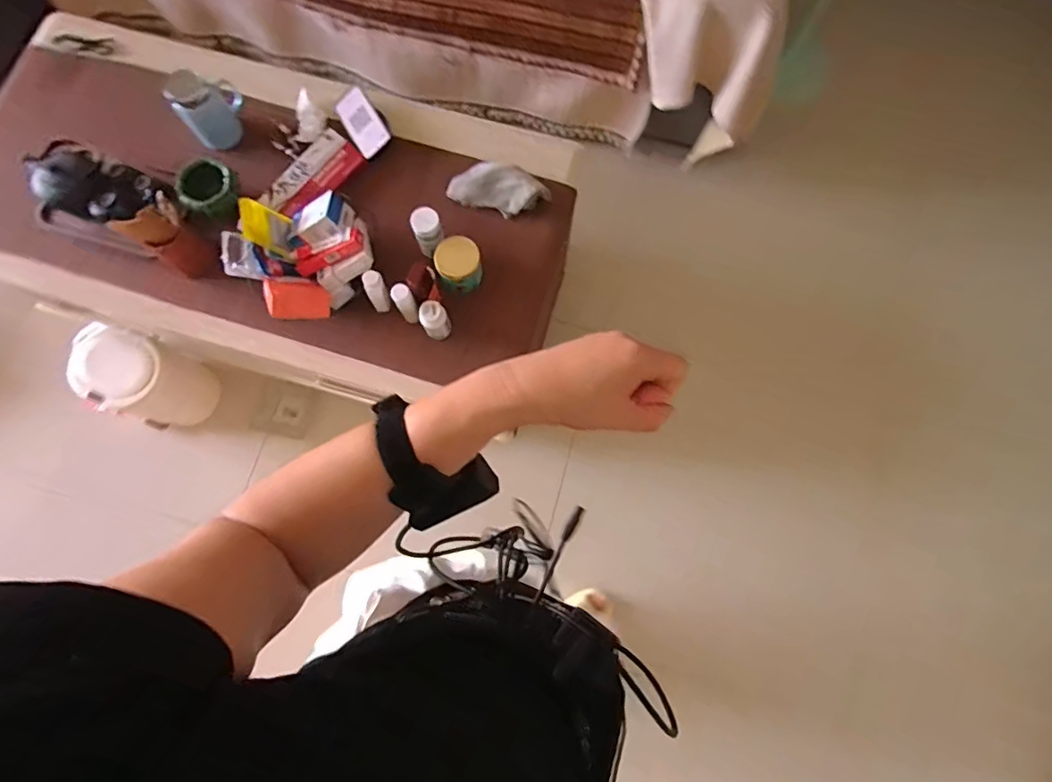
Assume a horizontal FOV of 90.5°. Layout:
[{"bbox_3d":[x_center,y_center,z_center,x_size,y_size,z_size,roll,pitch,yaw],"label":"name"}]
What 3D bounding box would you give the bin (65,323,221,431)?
[{"bbox_3d":[-0.937,-0.025,1.282,0.220,0.292,0.180,22,77,5],"label":"bin"}]

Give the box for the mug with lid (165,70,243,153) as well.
[{"bbox_3d":[-0.629,-0.566,1.049,0.113,0.142,0.074,-33,79,-8],"label":"mug with lid"}]

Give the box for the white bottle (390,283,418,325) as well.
[{"bbox_3d":[-0.218,-0.157,0.952,0.033,0.112,0.031,0,76,-1],"label":"white bottle"}]

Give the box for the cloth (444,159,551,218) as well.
[{"bbox_3d":[-0.054,-0.409,1.045,0.191,0.031,0.102,19,77,4],"label":"cloth"}]

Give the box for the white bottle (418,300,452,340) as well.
[{"bbox_3d":[-0.168,-0.129,0.964,0.045,0.098,0.039,14,76,3],"label":"white bottle"}]

